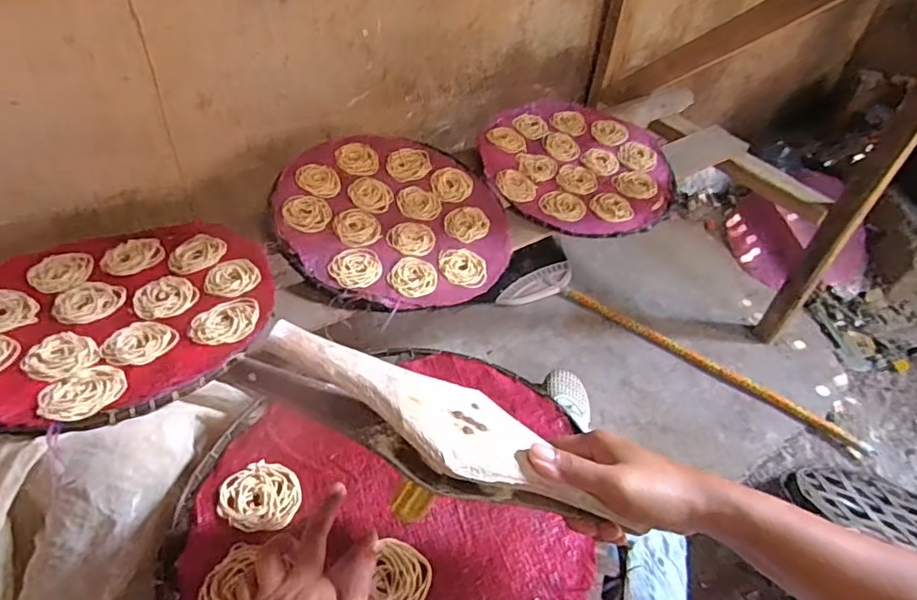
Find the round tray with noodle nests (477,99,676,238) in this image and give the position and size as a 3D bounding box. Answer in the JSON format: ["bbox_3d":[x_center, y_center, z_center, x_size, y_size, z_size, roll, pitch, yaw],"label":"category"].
[{"bbox_3d":[0.213,-0.255,1.011,0.344,0.053,0.374,2,44,-2],"label":"round tray with noodle nests"}]

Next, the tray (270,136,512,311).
[{"bbox_3d":[-0.102,-0.131,0.852,0.344,0.022,0.345,6,54,-9],"label":"tray"}]

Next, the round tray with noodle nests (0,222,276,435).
[{"bbox_3d":[-0.403,0.004,0.644,0.341,0.038,0.352,2,44,-2],"label":"round tray with noodle nests"}]

